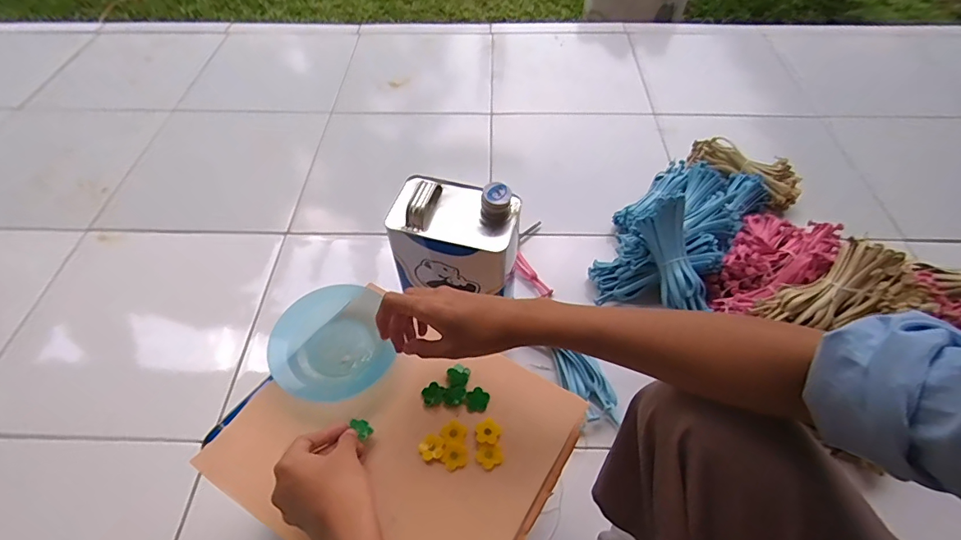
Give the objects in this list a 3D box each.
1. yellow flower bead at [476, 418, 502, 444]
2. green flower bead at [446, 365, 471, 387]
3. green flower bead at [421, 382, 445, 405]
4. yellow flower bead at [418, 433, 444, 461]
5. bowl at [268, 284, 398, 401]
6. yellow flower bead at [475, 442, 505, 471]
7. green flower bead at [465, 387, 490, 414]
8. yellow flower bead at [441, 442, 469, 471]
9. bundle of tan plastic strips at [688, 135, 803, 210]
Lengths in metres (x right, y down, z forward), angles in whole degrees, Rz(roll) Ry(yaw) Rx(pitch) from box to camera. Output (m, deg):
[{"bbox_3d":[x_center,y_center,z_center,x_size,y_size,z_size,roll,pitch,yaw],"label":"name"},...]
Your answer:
[{"bbox_3d":[0.007,0.152,0.440,0.023,0.004,0.023,0,54,0],"label":"yellow flower bead"},{"bbox_3d":[-0.022,0.106,0.473,0.022,0.008,0.022,0,54,0],"label":"green flower bead"},{"bbox_3d":[-0.046,0.123,0.464,0.022,0.004,0.020,-18,55,-13],"label":"green flower bead"},{"bbox_3d":[-0.046,0.164,0.433,0.022,0.004,0.023,0,54,0],"label":"yellow flower bead"},{"bbox_3d":[-0.155,0.075,0.480,0.115,0.027,0.114,0,54,0],"label":"bowl"},{"bbox_3d":[0.008,0.170,0.428,0.023,0.004,0.023,0,54,0],"label":"yellow flower bead"},{"bbox_3d":[-0.002,0.128,0.459,0.023,0.004,0.024,-7,54,-4],"label":"green flower bead"},{"bbox_3d":[-0.024,0.170,0.428,0.023,0.004,0.022,0,54,0],"label":"yellow flower bead"},{"bbox_3d":[0.540,-0.207,0.960,0.229,0.054,0.085,34,61,23],"label":"bundle of tan plastic strips"}]

